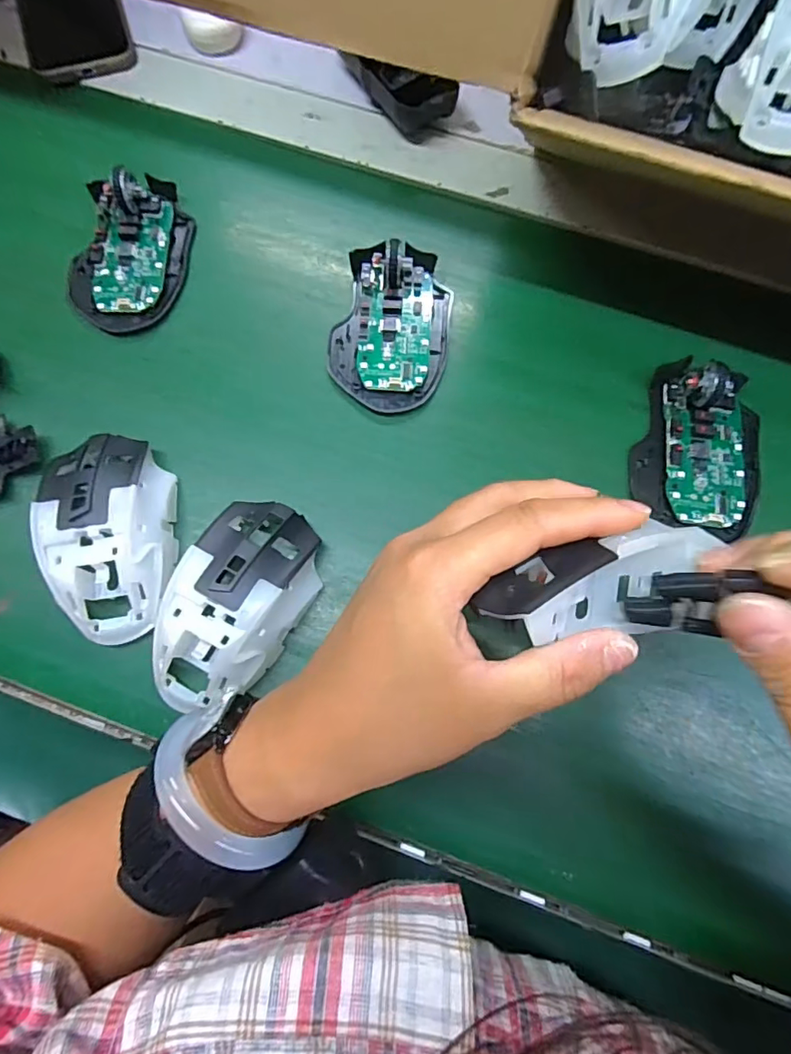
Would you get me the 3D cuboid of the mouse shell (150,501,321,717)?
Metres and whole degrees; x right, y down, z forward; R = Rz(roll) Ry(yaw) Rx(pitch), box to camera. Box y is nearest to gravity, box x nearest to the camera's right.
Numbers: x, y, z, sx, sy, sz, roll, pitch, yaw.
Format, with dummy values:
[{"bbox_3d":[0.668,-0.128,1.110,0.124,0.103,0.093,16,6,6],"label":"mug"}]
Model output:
[{"bbox_3d":[-0.083,0.041,0.273,0.063,0.036,0.113,27,76,6],"label":"mouse shell"}]

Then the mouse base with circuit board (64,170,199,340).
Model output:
[{"bbox_3d":[-0.173,-0.183,0.337,0.069,0.027,0.113,9,75,2],"label":"mouse base with circuit board"}]

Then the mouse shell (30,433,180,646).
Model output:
[{"bbox_3d":[-0.153,0.002,0.282,0.067,0.035,0.113,-19,76,-6],"label":"mouse shell"}]

